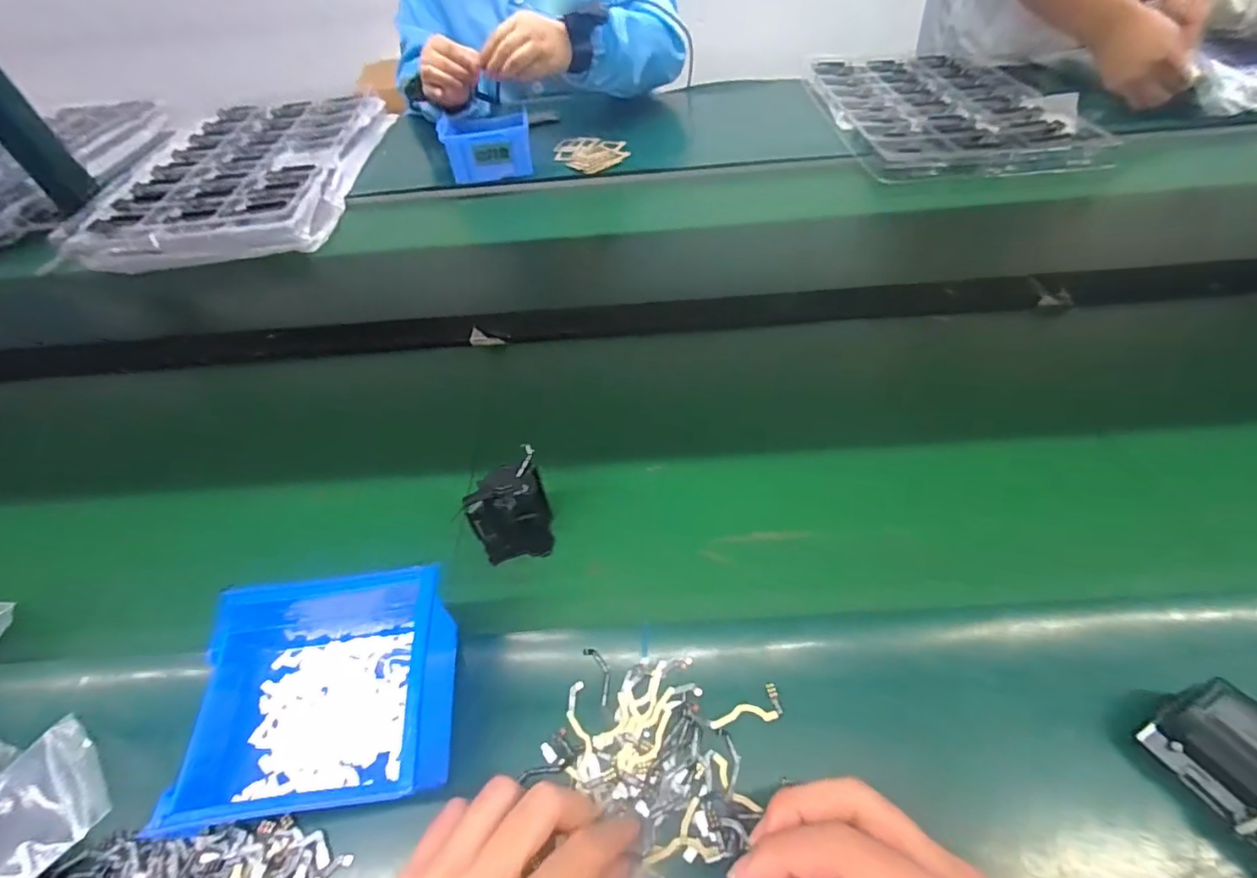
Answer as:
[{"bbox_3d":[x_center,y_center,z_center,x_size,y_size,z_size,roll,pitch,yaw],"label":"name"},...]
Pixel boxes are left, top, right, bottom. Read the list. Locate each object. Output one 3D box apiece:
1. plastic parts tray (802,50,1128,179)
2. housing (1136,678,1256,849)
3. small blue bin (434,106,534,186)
[{"bbox_3d":[0.470,-0.522,0.830,0.324,0.031,0.509,-1,51,4],"label":"plastic parts tray"},{"bbox_3d":[0.301,0.161,0.261,0.044,0.040,0.070,-26,54,-15],"label":"housing"},{"bbox_3d":[-0.201,-0.426,0.777,0.120,0.067,0.095,-5,51,1],"label":"small blue bin"}]

